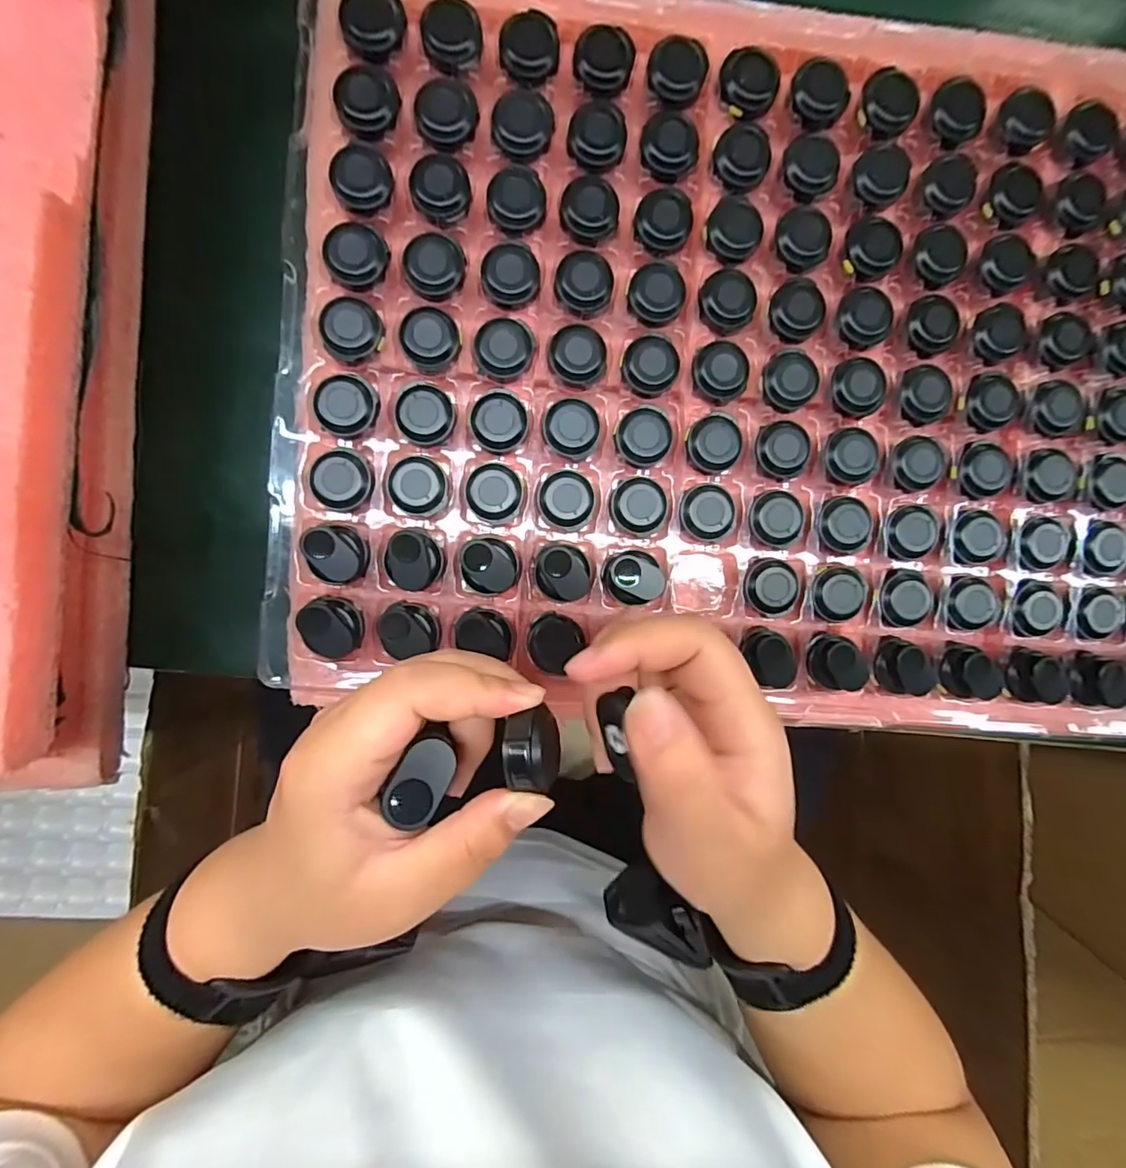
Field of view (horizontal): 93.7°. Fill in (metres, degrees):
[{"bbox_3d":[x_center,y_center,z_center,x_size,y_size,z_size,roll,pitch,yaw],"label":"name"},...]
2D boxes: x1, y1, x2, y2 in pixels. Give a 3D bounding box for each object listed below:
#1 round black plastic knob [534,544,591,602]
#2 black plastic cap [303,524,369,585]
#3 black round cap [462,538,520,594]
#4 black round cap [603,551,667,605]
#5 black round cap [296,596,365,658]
[{"bbox_3d":[0.000,-0.006,0.265,0.026,0.009,0.028,0,92,-4],"label":"round black plastic knob"},{"bbox_3d":[-0.108,-0.015,0.253,0.022,0.015,0.028,-27,94,-3],"label":"black plastic cap"},{"bbox_3d":[-0.036,-0.009,0.261,0.026,0.012,0.026,0,92,-4],"label":"black round cap"},{"bbox_3d":[0.036,-0.003,0.268,0.029,0.013,0.026,5,90,-18],"label":"black round cap"},{"bbox_3d":[-0.111,0.021,0.256,0.022,0.016,0.030,-33,94,-2],"label":"black round cap"}]

